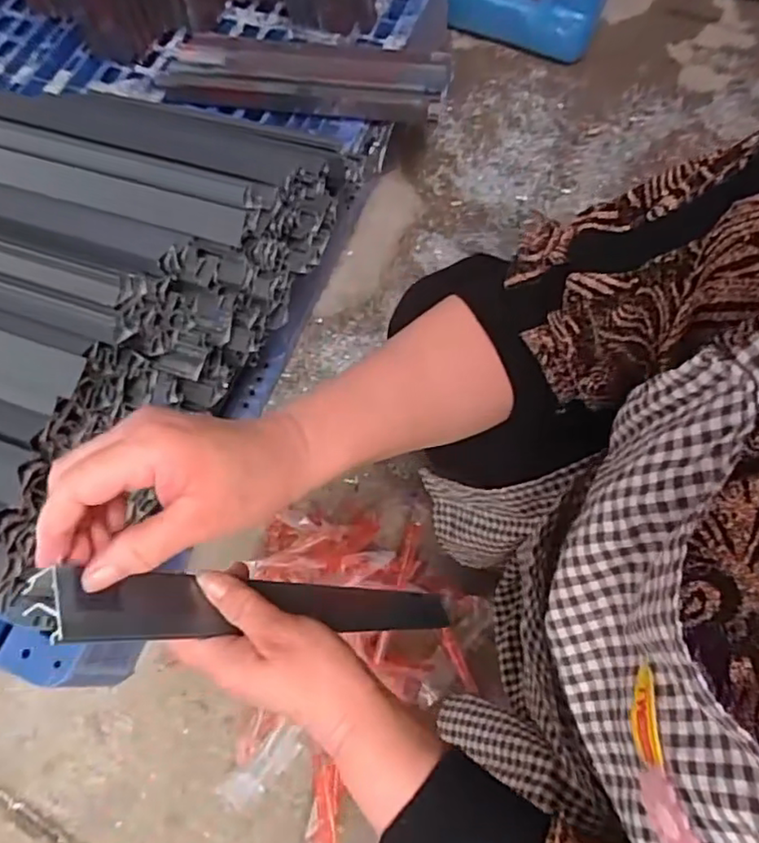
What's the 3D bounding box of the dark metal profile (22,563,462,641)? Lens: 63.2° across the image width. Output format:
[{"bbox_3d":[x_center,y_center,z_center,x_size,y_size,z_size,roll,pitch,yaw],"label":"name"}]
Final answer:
[{"bbox_3d":[-0.049,0.128,0.427,0.028,0.383,0.035,-20,66,26],"label":"dark metal profile"}]

